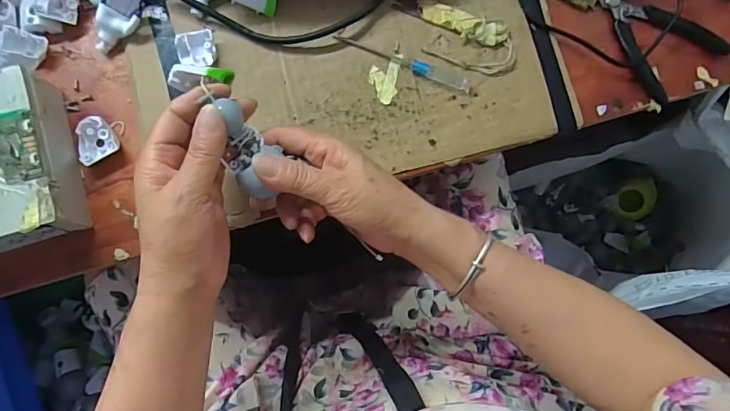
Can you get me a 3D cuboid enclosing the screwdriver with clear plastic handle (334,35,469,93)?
[{"bbox_3d":[0.033,-0.125,0.396,0.123,0.009,0.012,23,81,1],"label":"screwdriver with clear plastic handle"}]

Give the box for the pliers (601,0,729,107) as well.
[{"bbox_3d":[0.261,-0.158,0.414,0.087,0.014,0.114,-41,86,-8],"label":"pliers"}]

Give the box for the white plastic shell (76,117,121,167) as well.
[{"bbox_3d":[-0.216,-0.053,0.372,0.030,0.007,0.034,-22,111,-31],"label":"white plastic shell"}]

